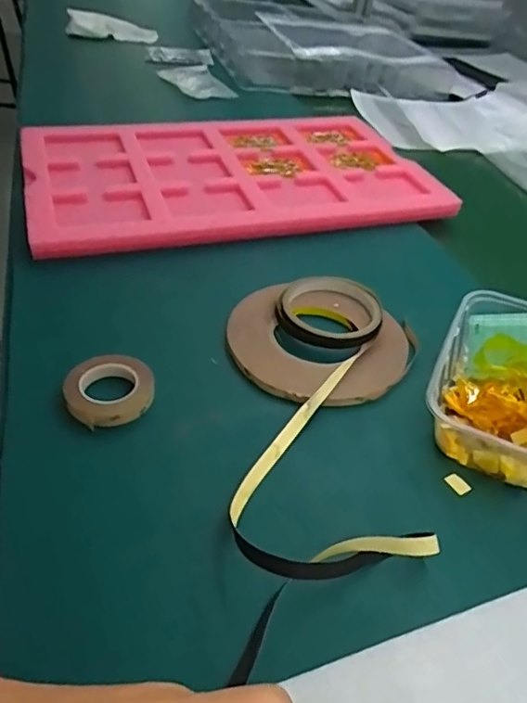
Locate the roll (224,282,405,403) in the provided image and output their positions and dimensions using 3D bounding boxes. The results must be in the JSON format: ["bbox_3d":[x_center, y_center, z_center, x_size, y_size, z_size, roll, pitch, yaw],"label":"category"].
[{"bbox_3d":[0.043,-0.010,0.474,0.149,0.018,0.140,5,41,-4],"label":"roll"}]

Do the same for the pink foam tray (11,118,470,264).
[{"bbox_3d":[-0.036,-0.225,0.691,0.479,0.029,0.301,-7,44,-17],"label":"pink foam tray"}]

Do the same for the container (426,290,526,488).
[{"bbox_3d":[0.193,0.027,0.423,0.117,0.058,0.155,23,43,16],"label":"container"}]

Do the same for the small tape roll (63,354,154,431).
[{"bbox_3d":[-0.115,0.030,0.413,0.062,0.021,0.060,5,41,-4],"label":"small tape roll"}]

